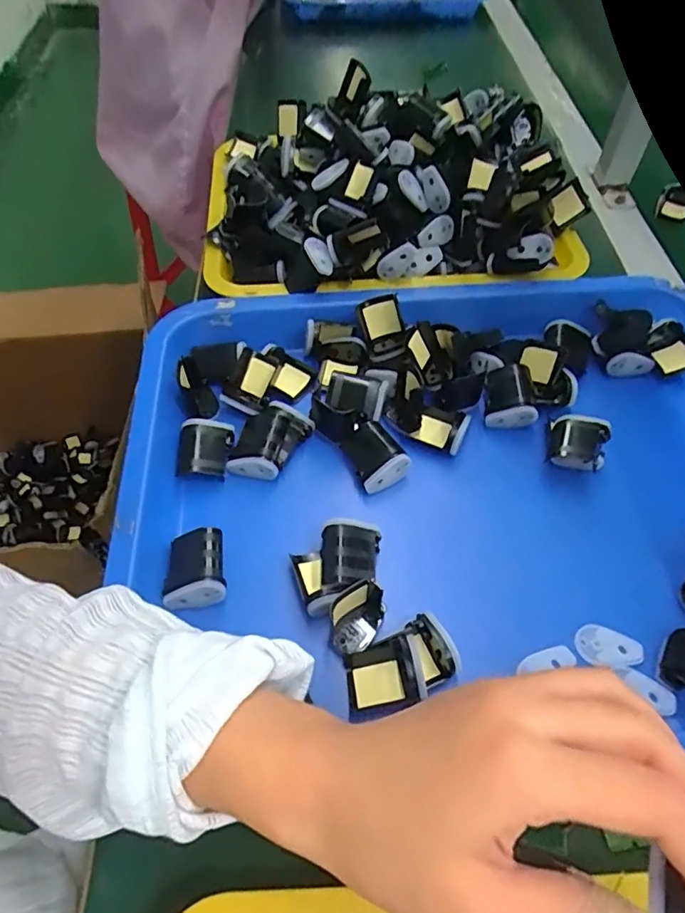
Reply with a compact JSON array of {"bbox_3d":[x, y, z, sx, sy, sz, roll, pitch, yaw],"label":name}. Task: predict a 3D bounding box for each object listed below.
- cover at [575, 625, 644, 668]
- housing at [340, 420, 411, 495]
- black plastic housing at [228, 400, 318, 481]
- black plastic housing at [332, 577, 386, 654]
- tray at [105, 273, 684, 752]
[{"bbox_3d":[0.150,0.107,0.300,0.037,0.004,0.022,6,56,4],"label":"cover"},{"bbox_3d":[0.023,-0.003,0.364,0.037,0.021,0.045,-23,59,-15],"label":"housing"},{"bbox_3d":[-0.051,-0.012,0.368,0.040,0.023,0.060,25,59,16],"label":"black plastic housing"},{"bbox_3d":[0.008,0.092,0.306,0.026,0.021,0.039,24,59,15],"label":"black plastic housing"},{"bbox_3d":[0.090,0.022,0.359,0.445,0.072,0.333,-3,56,-2],"label":"tray"}]

